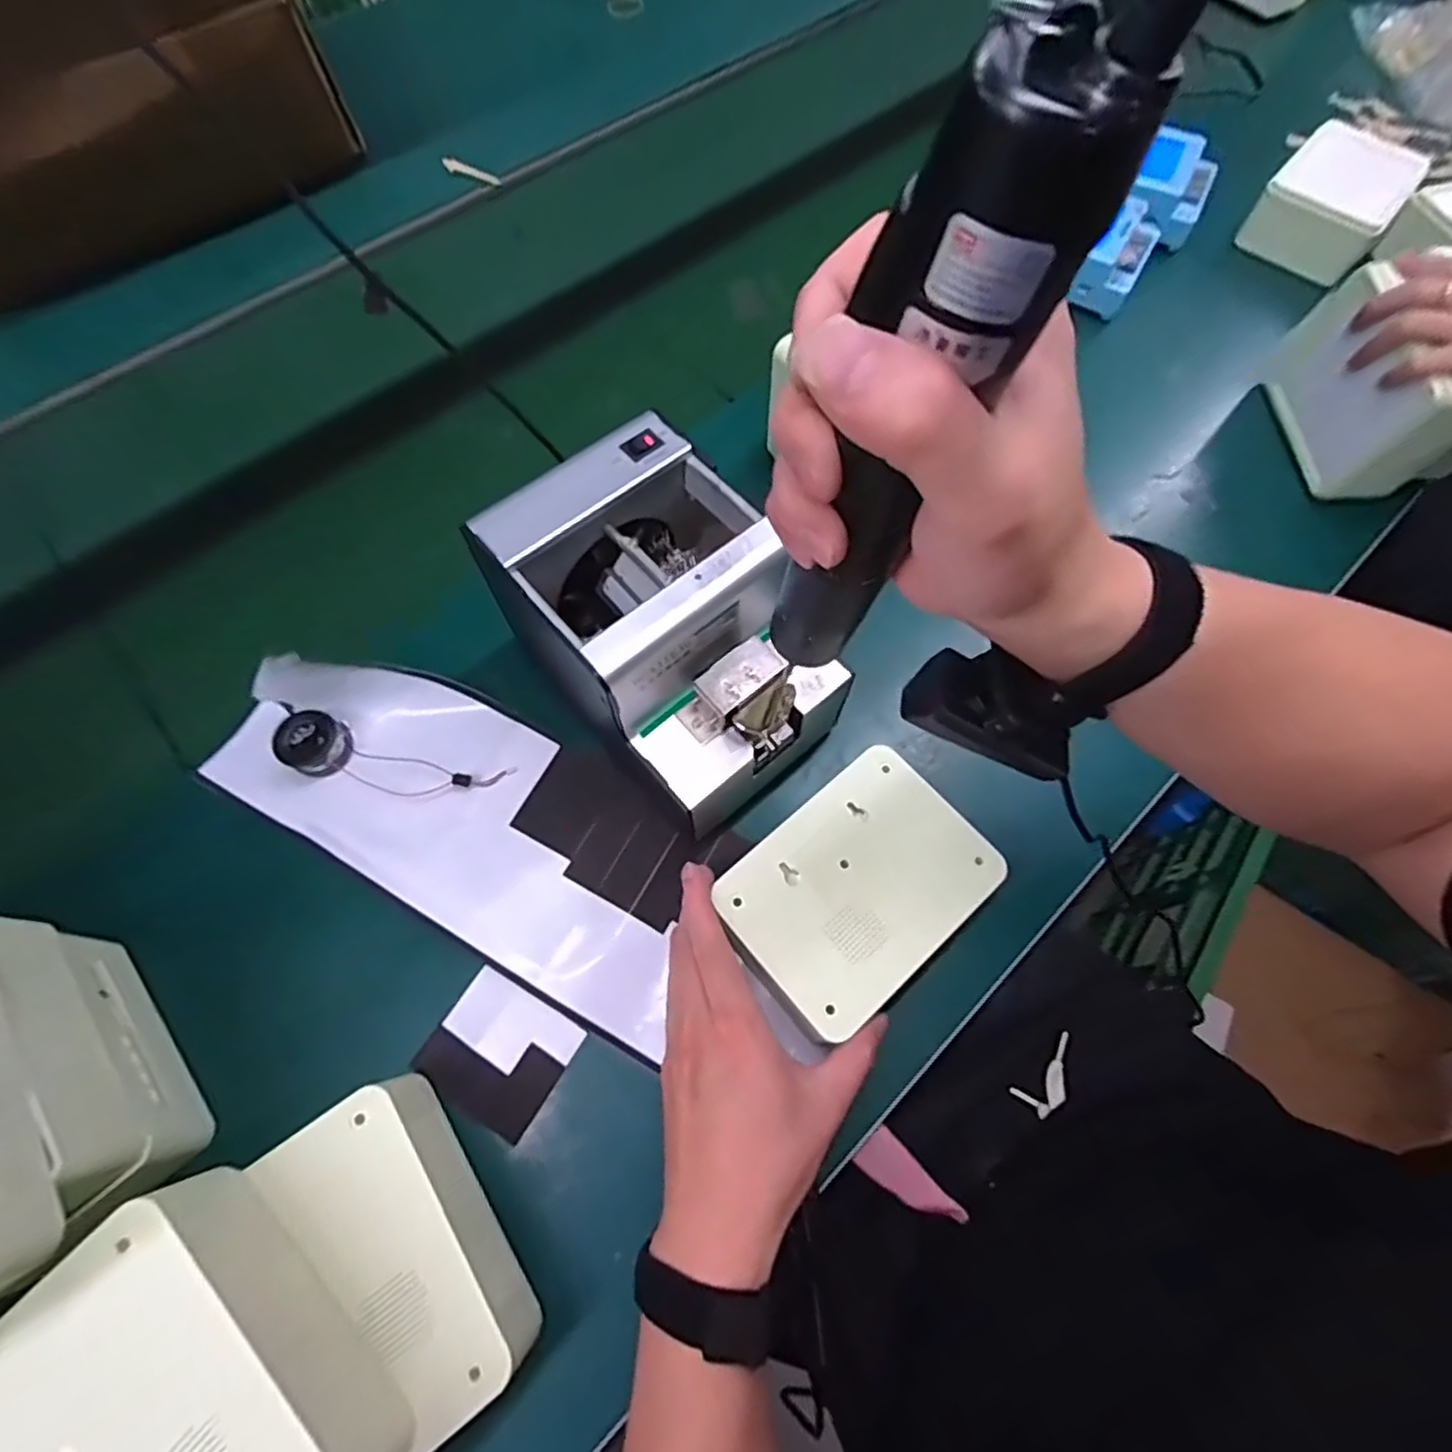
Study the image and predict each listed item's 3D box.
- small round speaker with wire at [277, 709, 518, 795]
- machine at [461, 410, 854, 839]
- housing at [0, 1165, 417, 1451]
[{"bbox_3d":[-0.217,0.024,0.441,0.147,0.018,0.039,14,67,5],"label":"small round speaker with wire"},{"bbox_3d":[-0.031,-0.050,0.406,0.124,0.146,0.178,-39,73,-16],"label":"machine"},{"bbox_3d":[-0.212,0.269,0.255,0.136,0.063,0.112,41,72,15],"label":"housing"}]

